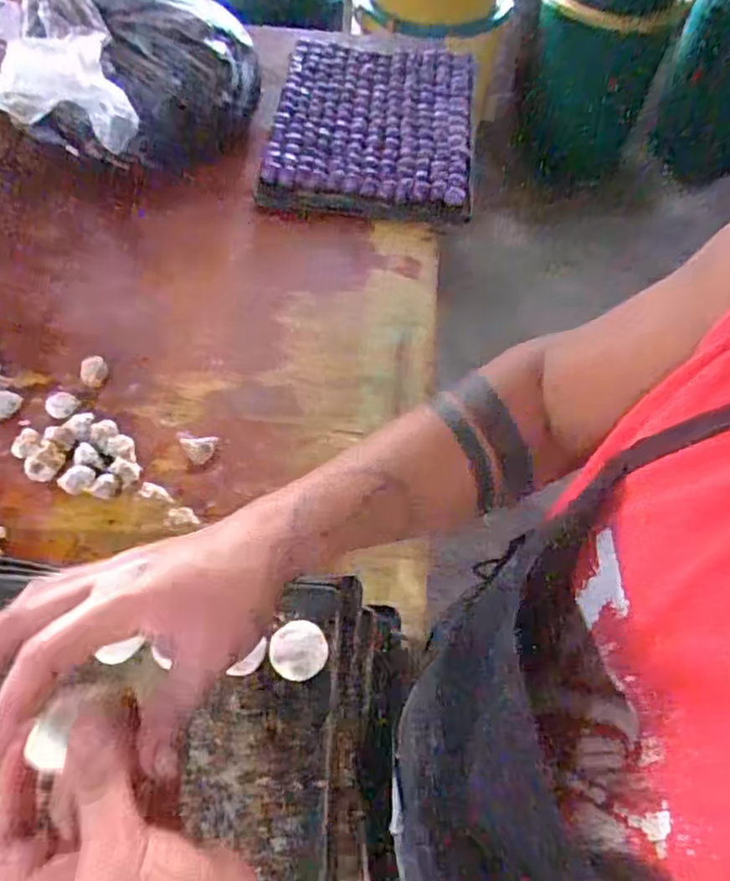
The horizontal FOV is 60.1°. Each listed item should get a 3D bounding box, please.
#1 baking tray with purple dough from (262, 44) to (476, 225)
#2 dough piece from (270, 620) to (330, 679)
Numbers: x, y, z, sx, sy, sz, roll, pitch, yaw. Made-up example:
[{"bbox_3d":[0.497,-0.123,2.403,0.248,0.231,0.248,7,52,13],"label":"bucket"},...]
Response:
[{"bbox_3d":[0.019,-0.533,1.041,0.322,0.030,0.453,5,59,2],"label":"baking tray with purple dough"},{"bbox_3d":[-0.057,0.182,0.549,0.048,0.012,0.047,1,60,-2],"label":"dough piece"}]

